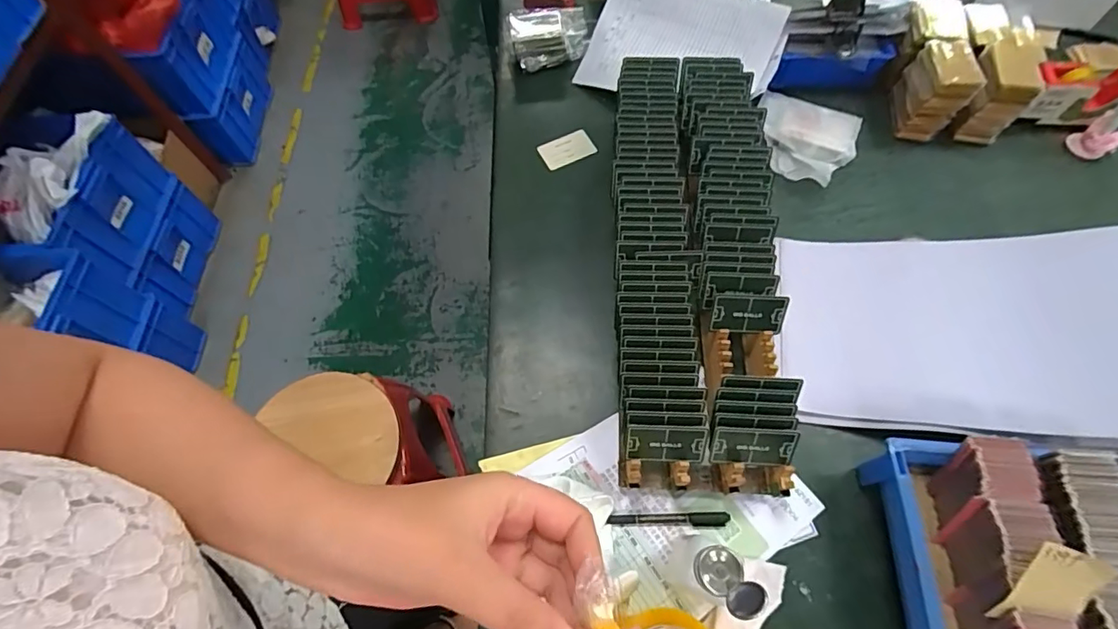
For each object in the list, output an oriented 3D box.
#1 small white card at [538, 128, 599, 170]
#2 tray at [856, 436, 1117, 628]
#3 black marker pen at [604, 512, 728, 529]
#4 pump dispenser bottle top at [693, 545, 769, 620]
[{"bbox_3d":[0.012,-0.268,0.827,0.084,0.006,0.053,-23,74,-4],"label":"small white card"},{"bbox_3d":[0.433,0.279,0.476,0.200,0.120,0.303,1,64,4],"label":"tray"},{"bbox_3d":[0.124,0.232,0.574,0.136,0.010,0.016,-1,64,2],"label":"black marker pen"},{"bbox_3d":[0.145,0.228,0.435,0.041,0.046,0.055,-26,67,-10],"label":"pump dispenser bottle top"}]

